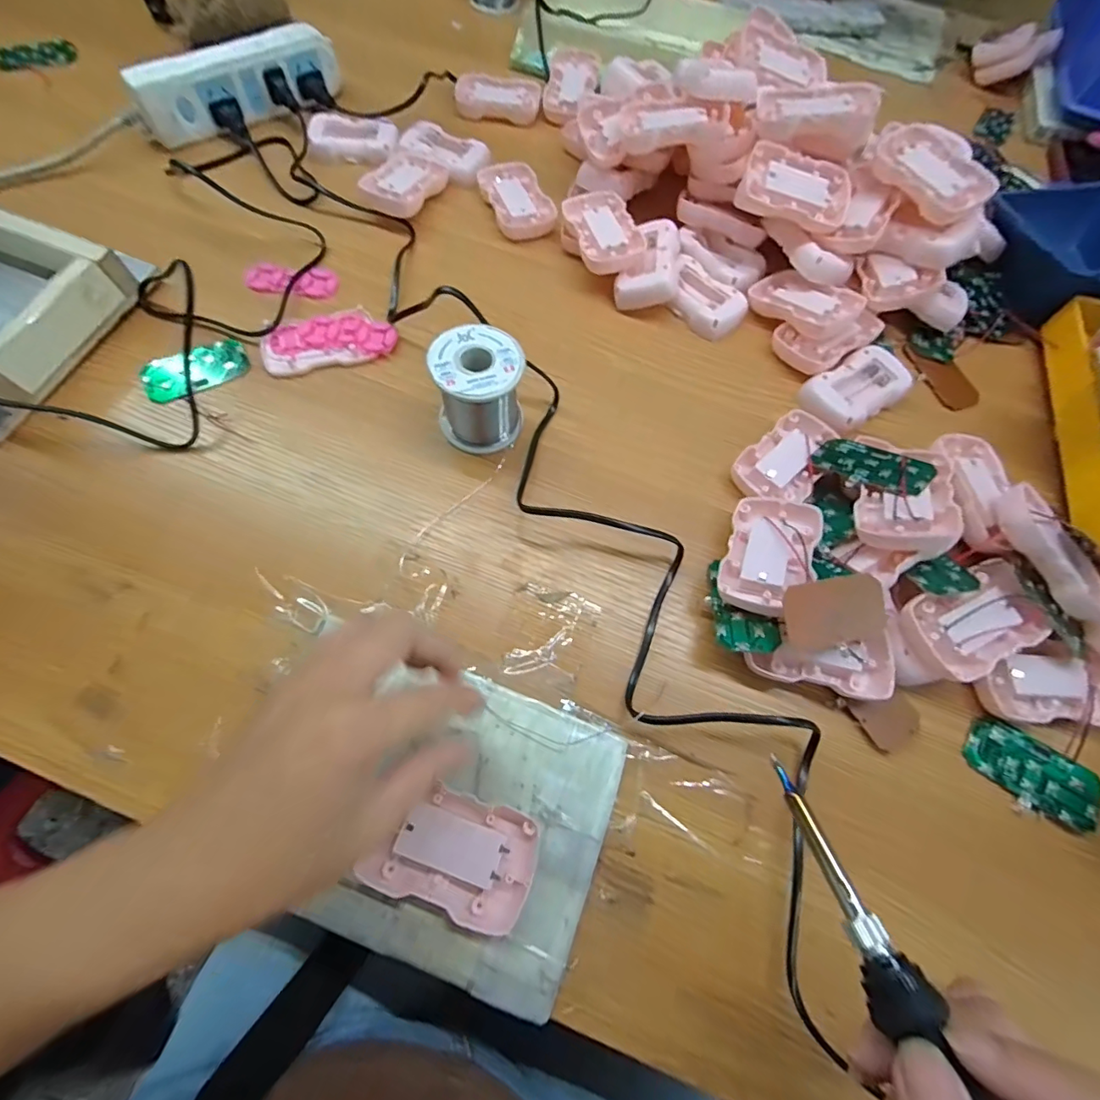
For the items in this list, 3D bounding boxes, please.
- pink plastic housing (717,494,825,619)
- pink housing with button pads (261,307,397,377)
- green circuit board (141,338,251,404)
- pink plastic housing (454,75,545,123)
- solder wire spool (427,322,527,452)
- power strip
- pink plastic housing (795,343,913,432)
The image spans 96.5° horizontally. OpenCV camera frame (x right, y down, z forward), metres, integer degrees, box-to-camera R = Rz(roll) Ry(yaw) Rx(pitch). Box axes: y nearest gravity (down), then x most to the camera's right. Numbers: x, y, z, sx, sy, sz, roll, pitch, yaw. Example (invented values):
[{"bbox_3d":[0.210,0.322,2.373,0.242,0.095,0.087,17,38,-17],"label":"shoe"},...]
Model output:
[{"bbox_3d":[0.144,0.000,0.321,0.053,0.014,0.091,13,59,25],"label":"pink plastic housing"},{"bbox_3d":[-0.178,-0.168,0.395,0.102,0.009,0.049,-16,70,-9],"label":"pink housing with button pads"},{"bbox_3d":[-0.272,-0.138,0.378,0.073,0.011,0.039,-21,70,-11],"label":"green circuit board"},{"bbox_3d":[-0.056,-0.488,0.534,0.090,0.023,0.046,-1,68,-3],"label":"pink plastic housing"},{"bbox_3d":[-0.050,-0.114,0.351,0.061,0.063,0.059,-5,68,-5],"label":"solder wire spool"},{"bbox_3d":[-0.298,-0.455,0.478,0.194,0.050,0.027,-39,75,-17],"label":"power strip"},{"bbox_3d":[0.249,-0.131,0.399,0.086,0.020,0.051,-31,73,-14],"label":"pink plastic housing"}]

